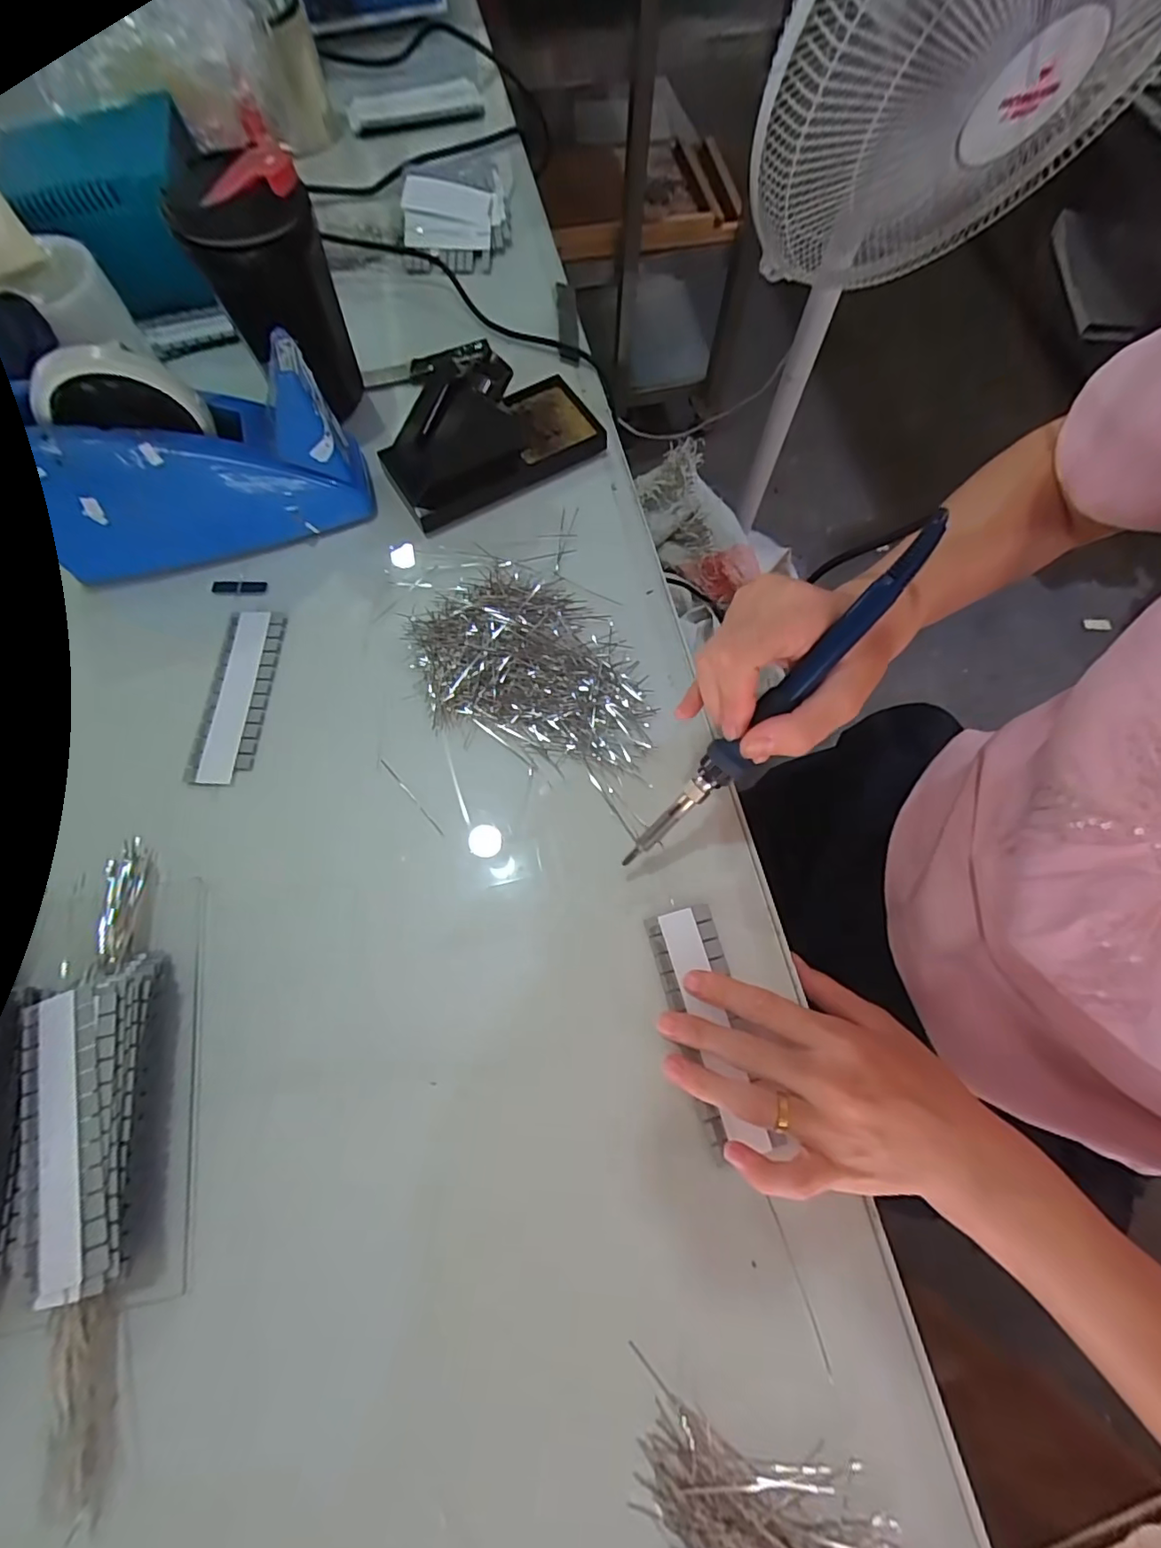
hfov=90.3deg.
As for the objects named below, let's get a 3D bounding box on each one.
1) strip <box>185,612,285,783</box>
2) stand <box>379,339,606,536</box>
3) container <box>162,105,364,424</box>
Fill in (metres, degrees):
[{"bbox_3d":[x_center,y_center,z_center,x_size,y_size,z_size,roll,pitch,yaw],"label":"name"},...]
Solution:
[{"bbox_3d":[-0.228,-0.054,0.382,0.039,0.004,0.125,2,70,1],"label":"strip"},{"bbox_3d":[-0.066,-0.259,0.421,0.161,0.072,0.076,-32,73,-10],"label":"stand"},{"bbox_3d":[-0.205,-0.322,0.398,0.079,0.149,0.090,-26,72,-9],"label":"container"}]

